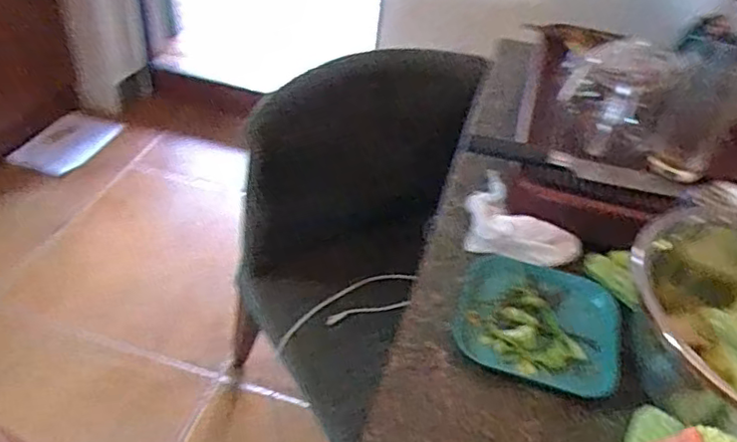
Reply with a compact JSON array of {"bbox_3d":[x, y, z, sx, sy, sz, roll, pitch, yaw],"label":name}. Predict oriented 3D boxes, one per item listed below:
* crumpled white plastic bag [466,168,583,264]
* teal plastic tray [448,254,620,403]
[{"bbox_3d":[0.176,-0.007,0.687,0.125,0.023,0.130,14,42,8],"label":"crumpled white plastic bag"},{"bbox_3d":[0.164,0.096,0.589,0.152,0.013,0.145,18,43,13],"label":"teal plastic tray"}]

